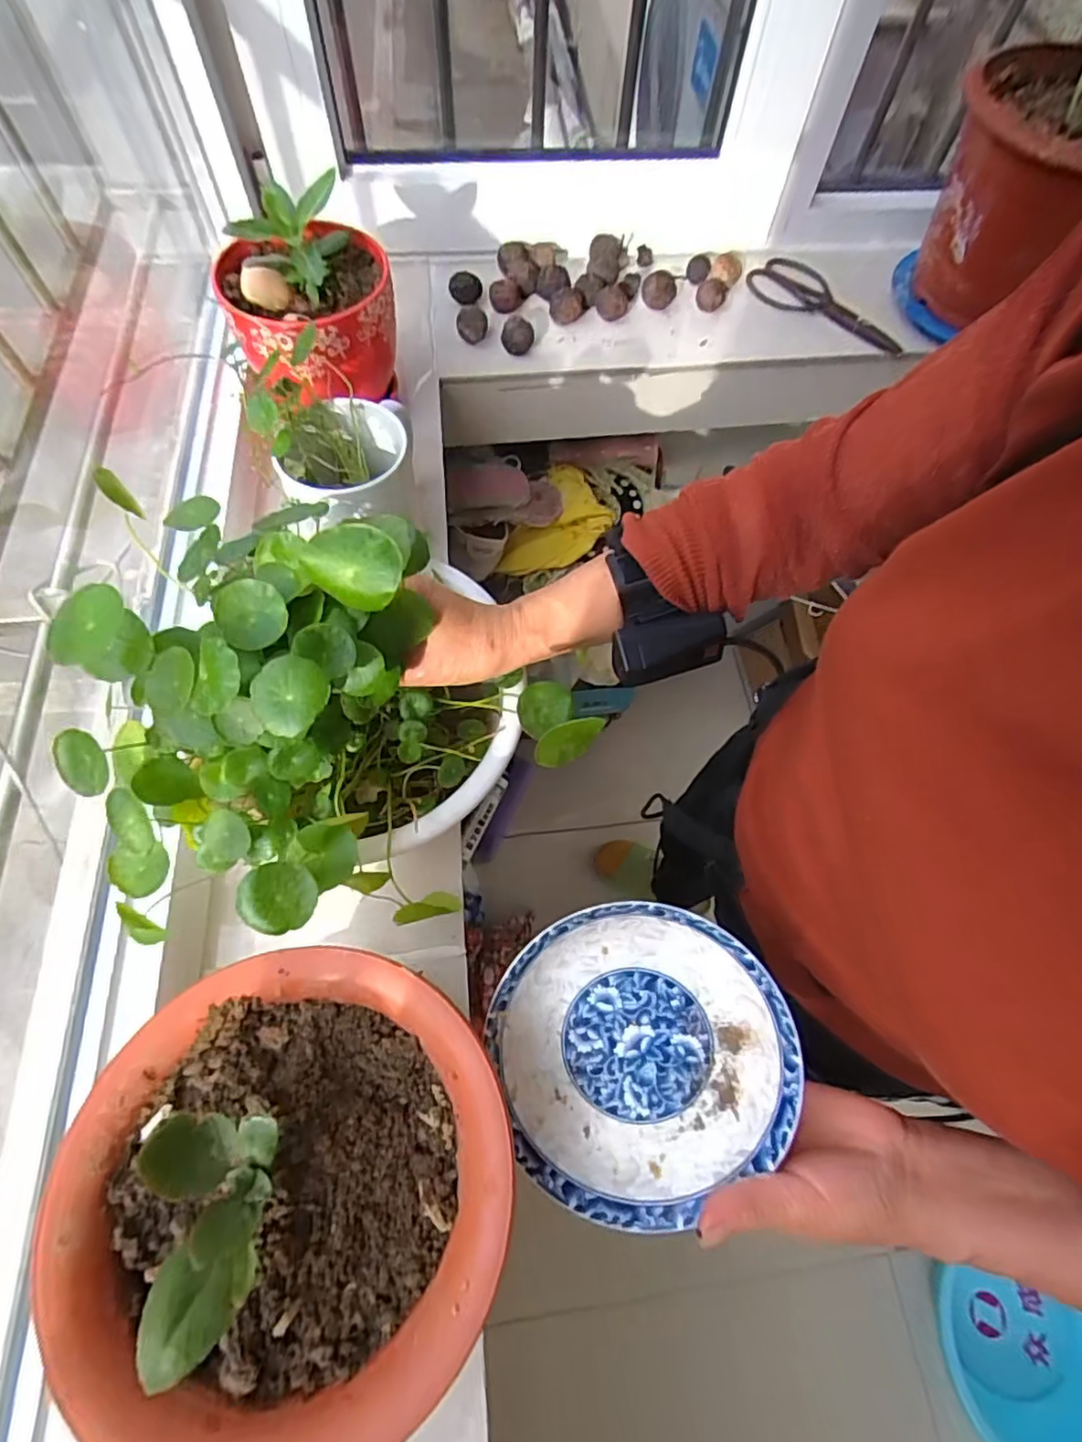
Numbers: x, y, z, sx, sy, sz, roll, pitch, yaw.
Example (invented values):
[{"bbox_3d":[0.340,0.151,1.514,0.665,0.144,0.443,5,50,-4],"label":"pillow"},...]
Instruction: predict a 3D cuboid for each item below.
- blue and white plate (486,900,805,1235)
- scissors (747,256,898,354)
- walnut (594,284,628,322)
[{"bbox_3d":[0.051,0.169,0.321,0.144,0.022,0.146,-1,83,7],"label":"blue and white plate"},{"bbox_3d":[0.339,-0.492,0.737,0.195,0.013,0.095,32,66,12],"label":"scissors"},{"bbox_3d":[0.082,-0.480,0.720,0.035,0.027,0.033,13,64,4],"label":"walnut"}]

